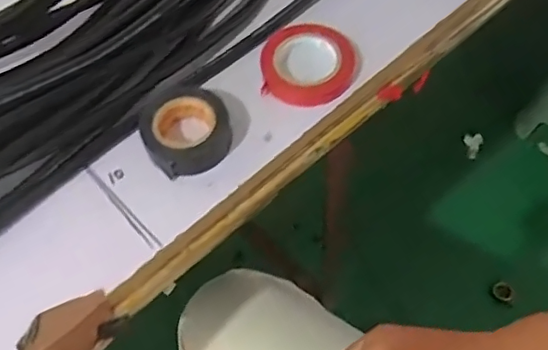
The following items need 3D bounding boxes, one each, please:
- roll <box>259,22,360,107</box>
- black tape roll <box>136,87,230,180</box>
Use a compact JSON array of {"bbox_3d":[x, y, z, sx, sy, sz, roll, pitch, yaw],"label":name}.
[{"bbox_3d":[0.022,-0.073,0.368,0.061,0.012,0.060,-1,60,2],"label":"roll"},{"bbox_3d":[-0.052,-0.026,0.339,0.051,0.023,0.049,-1,59,1],"label":"black tape roll"}]

